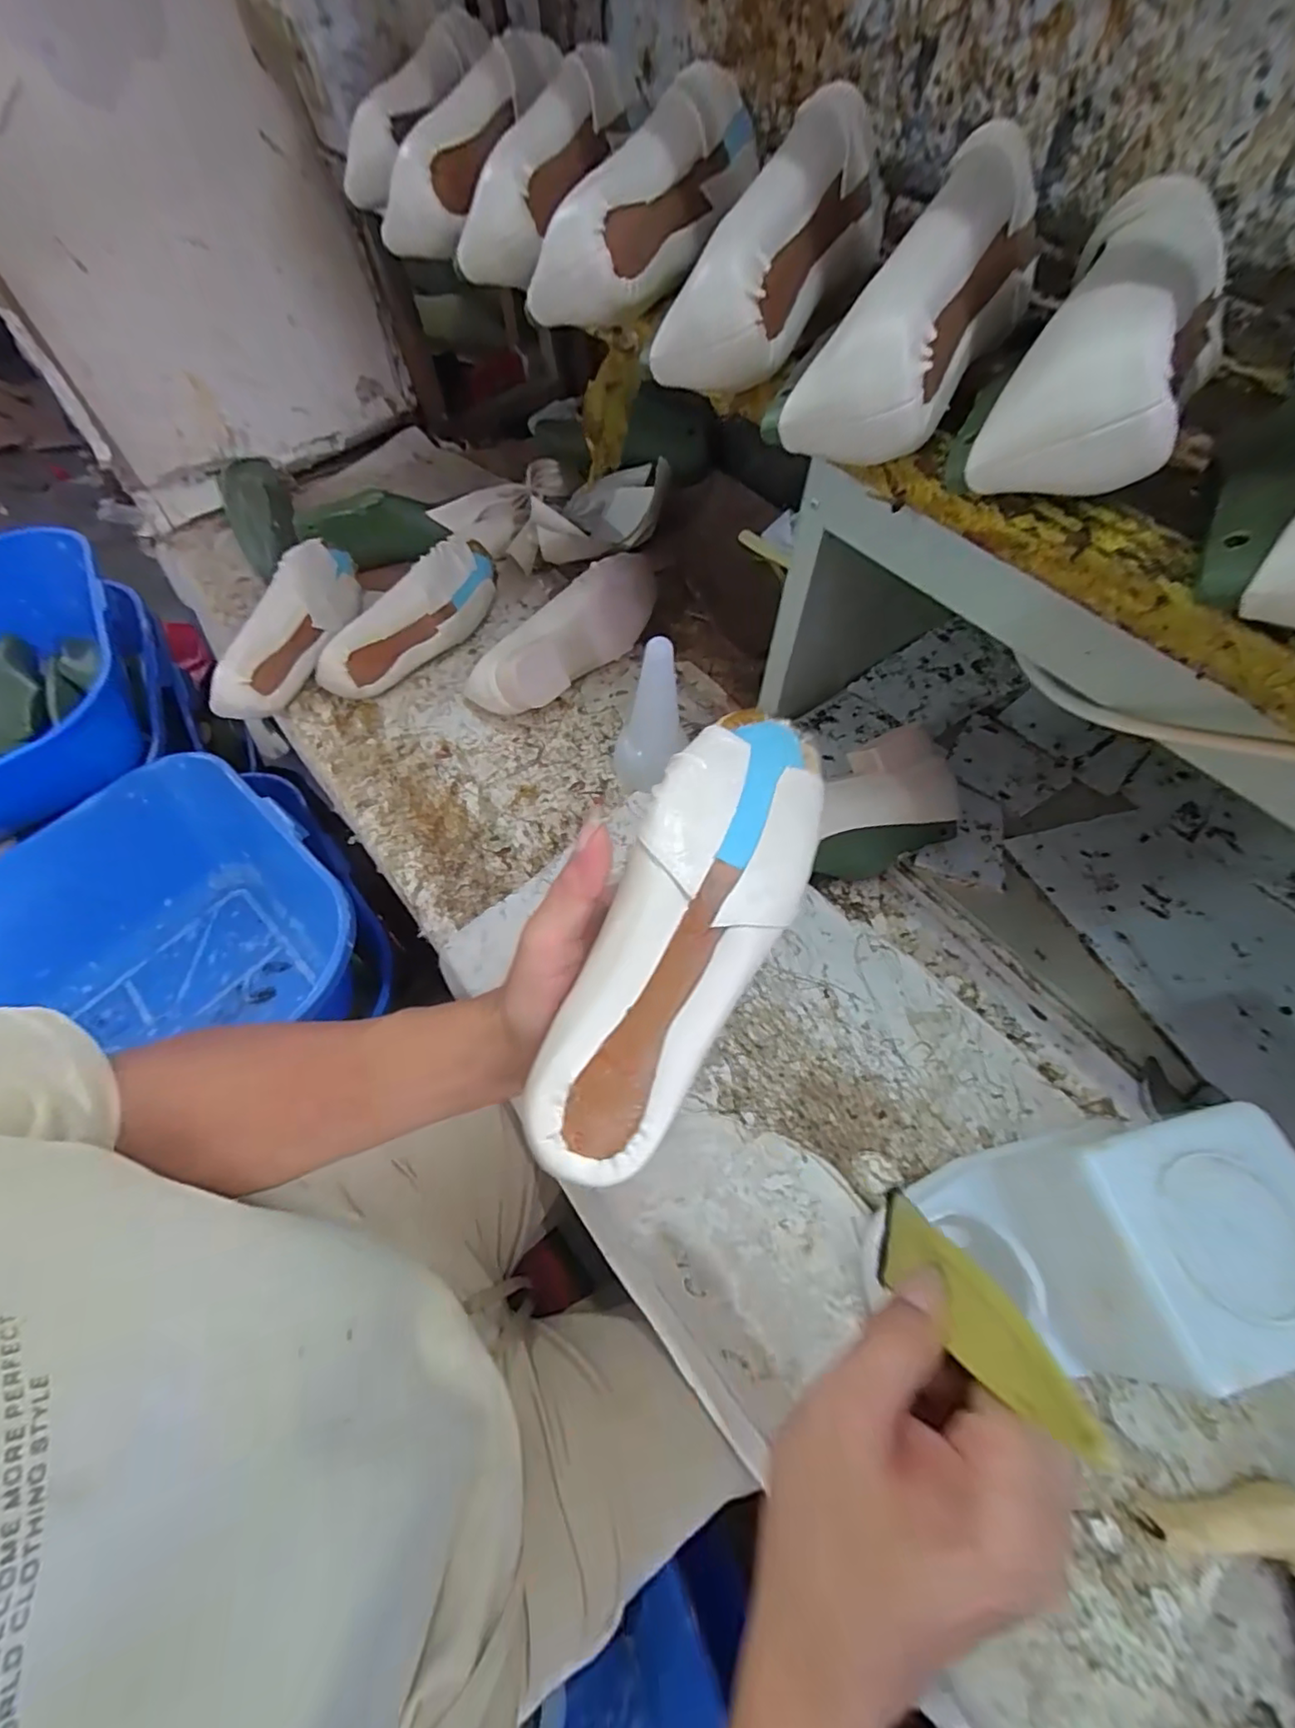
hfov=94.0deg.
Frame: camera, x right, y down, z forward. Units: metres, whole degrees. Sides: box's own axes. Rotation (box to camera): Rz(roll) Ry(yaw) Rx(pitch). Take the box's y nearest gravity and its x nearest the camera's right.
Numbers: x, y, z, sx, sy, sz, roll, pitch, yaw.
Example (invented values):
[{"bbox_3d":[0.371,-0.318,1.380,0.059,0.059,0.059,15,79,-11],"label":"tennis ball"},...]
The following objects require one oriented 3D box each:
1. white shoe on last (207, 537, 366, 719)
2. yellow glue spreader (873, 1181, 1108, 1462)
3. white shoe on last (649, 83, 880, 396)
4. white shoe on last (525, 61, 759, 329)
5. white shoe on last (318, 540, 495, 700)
[{"bbox_3d":[-0.352,-0.234,0.603,0.064,0.073,0.205,16,62,9],"label":"white shoe on last"},{"bbox_3d":[0.118,0.168,0.227,0.004,0.121,0.031,35,85,-2],"label":"yellow glue spreader"},{"bbox_3d":[0.070,-0.316,0.310,0.059,0.056,0.167,35,81,18],"label":"white shoe on last"},{"bbox_3d":[0.007,-0.396,0.354,0.067,0.056,0.190,34,81,18],"label":"white shoe on last"},{"bbox_3d":[-0.232,-0.249,0.611,0.069,0.073,0.224,35,67,19],"label":"white shoe on last"}]

